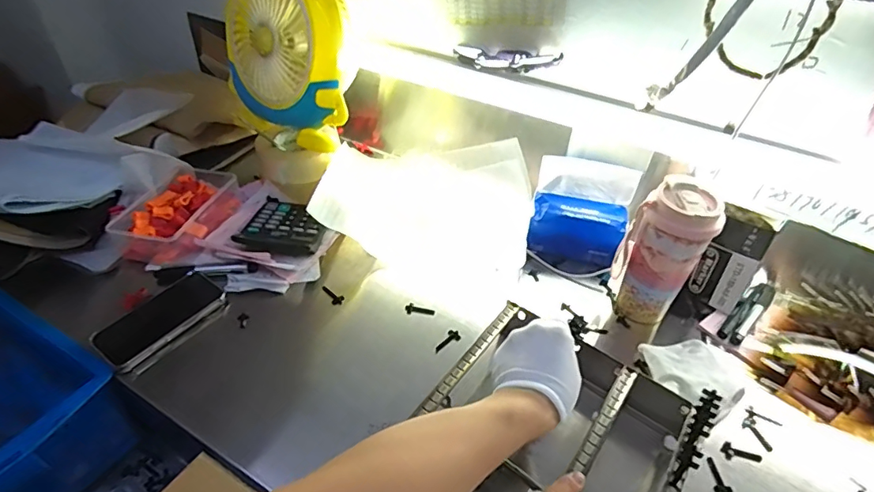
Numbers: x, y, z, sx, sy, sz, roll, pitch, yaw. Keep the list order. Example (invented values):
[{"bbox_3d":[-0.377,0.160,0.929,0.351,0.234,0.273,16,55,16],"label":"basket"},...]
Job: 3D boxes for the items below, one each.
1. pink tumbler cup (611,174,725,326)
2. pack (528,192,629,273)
[{"bbox_3d":[0.287,0.010,0.640,0.090,0.184,0.073,21,45,19],"label":"pink tumbler cup"},{"bbox_3d":[0.209,-0.018,0.758,0.134,0.095,0.068,8,42,5],"label":"pack"}]

